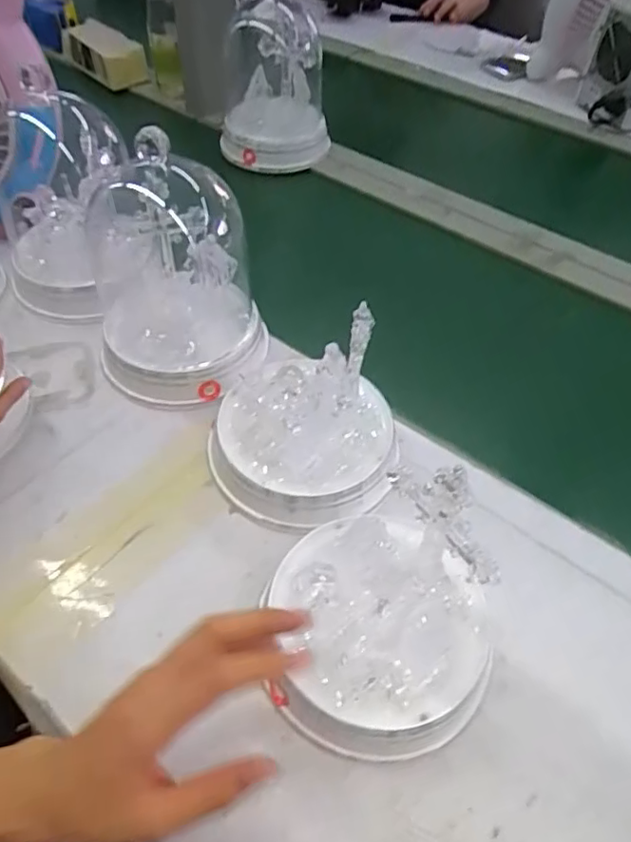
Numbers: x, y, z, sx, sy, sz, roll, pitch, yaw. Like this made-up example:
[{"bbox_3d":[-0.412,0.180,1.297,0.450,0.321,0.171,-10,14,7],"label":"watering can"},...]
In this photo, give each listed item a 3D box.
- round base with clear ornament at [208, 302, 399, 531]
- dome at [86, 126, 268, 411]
[{"bbox_3d":[-0.014,-0.007,0.433,0.138,0.127,0.121,19,52,13],"label":"round base with clear ornament"},{"bbox_3d":[-0.121,-0.126,0.495,0.146,0.195,0.163,-7,51,-9],"label":"dome"}]

